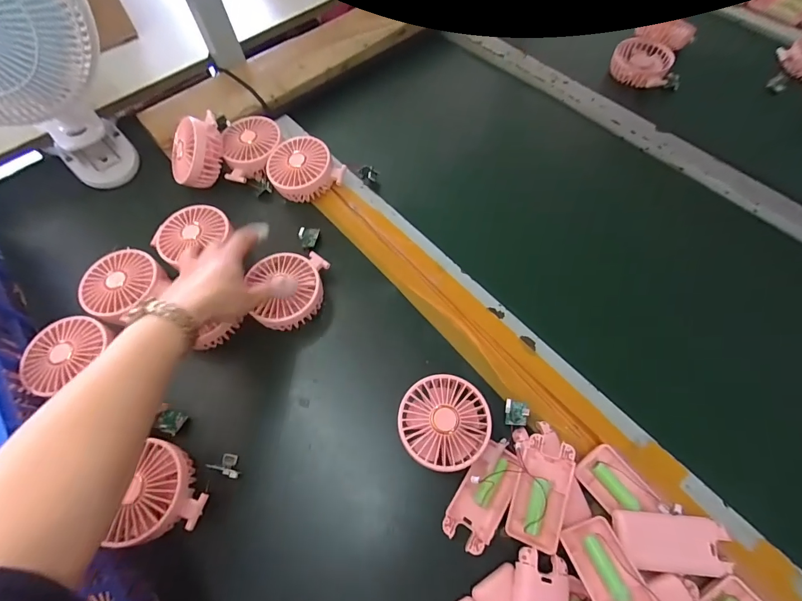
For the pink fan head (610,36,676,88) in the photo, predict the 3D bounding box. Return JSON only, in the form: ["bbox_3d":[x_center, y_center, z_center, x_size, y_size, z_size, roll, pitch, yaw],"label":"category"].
[{"bbox_3d":[0.396,-0.390,0.635,0.092,0.037,0.092,-1,62,2],"label":"pink fan head"}]

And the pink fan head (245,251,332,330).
[{"bbox_3d":[-0.133,-0.014,0.453,0.082,0.033,0.094,1,62,3],"label":"pink fan head"}]

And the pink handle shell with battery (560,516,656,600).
[{"bbox_3d":[0.176,0.236,0.319,0.044,0.020,0.093,-17,48,-6],"label":"pink handle shell with battery"}]

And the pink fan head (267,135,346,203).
[{"bbox_3d":[-0.136,-0.185,0.545,0.096,0.049,0.083,-19,63,-7],"label":"pink fan head"}]

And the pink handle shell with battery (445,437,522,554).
[{"bbox_3d":[0.081,0.185,0.369,0.048,0.025,0.097,29,67,16],"label":"pink handle shell with battery"}]

